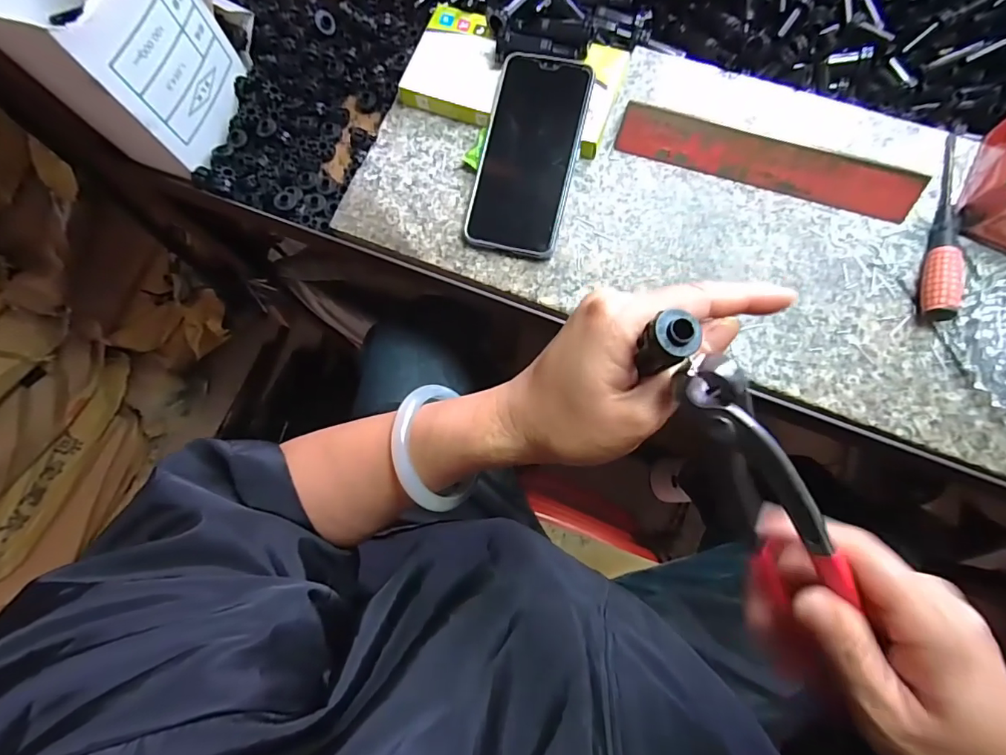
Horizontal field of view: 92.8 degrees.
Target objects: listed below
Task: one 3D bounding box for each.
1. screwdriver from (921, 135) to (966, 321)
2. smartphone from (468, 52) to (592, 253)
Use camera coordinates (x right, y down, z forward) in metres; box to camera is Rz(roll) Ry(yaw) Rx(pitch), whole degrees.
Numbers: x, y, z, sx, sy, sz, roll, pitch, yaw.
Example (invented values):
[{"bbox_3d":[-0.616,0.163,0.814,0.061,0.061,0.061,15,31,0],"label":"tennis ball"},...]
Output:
[{"bbox_3d":[0.339,-0.114,0.361,0.025,0.025,0.156,20,71,7],"label":"screwdriver"},{"bbox_3d":[0.021,-0.178,0.383,0.075,0.008,0.156,12,88,9],"label":"smartphone"}]

